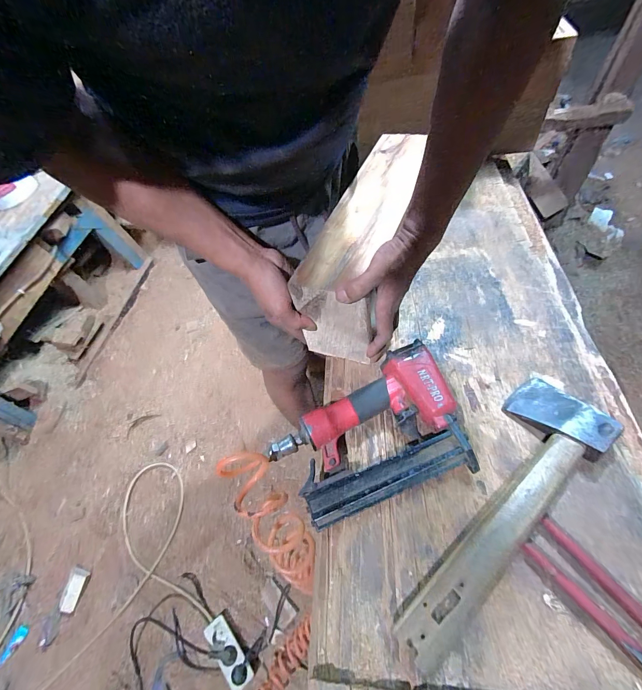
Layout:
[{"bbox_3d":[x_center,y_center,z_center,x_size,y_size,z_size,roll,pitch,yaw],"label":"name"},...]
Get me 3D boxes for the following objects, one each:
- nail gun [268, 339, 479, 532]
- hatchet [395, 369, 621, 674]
[{"bbox_3d":[0.056,0.111,0.421,0.237,0.051,0.166,-20,58,-3],"label":"nail gun"},{"bbox_3d":[0.198,0.168,0.370,0.354,0.057,0.100,-39,61,-15],"label":"hatchet"}]

